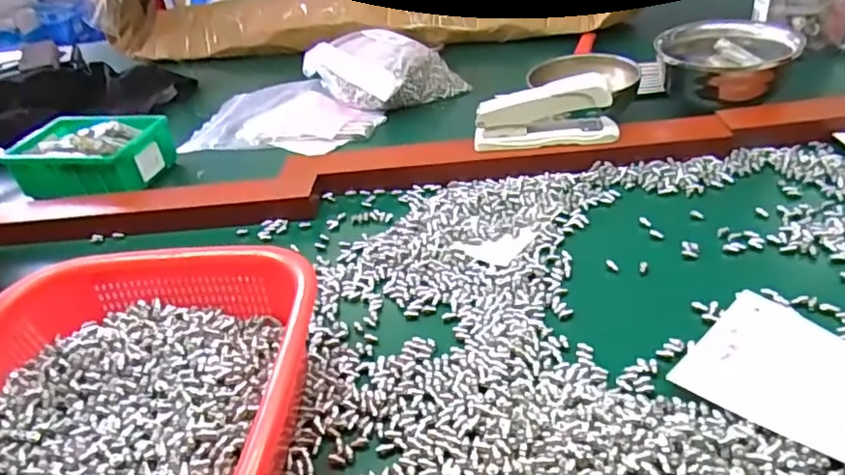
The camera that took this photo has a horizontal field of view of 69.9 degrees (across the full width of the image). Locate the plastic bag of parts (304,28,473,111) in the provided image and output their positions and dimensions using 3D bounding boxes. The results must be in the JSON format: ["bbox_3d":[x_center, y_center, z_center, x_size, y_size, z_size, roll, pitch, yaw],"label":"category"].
[{"bbox_3d":[-0.049,-0.207,0.736,0.132,0.058,0.169,-30,40,-27],"label":"plastic bag of parts"}]

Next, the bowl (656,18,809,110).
[{"bbox_3d":[0.294,-0.169,0.596,0.112,0.064,0.112,-6,35,4],"label":"bowl"}]

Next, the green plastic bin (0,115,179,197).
[{"bbox_3d":[-0.355,-0.090,0.651,0.144,0.052,0.100,5,37,19],"label":"green plastic bin"}]

